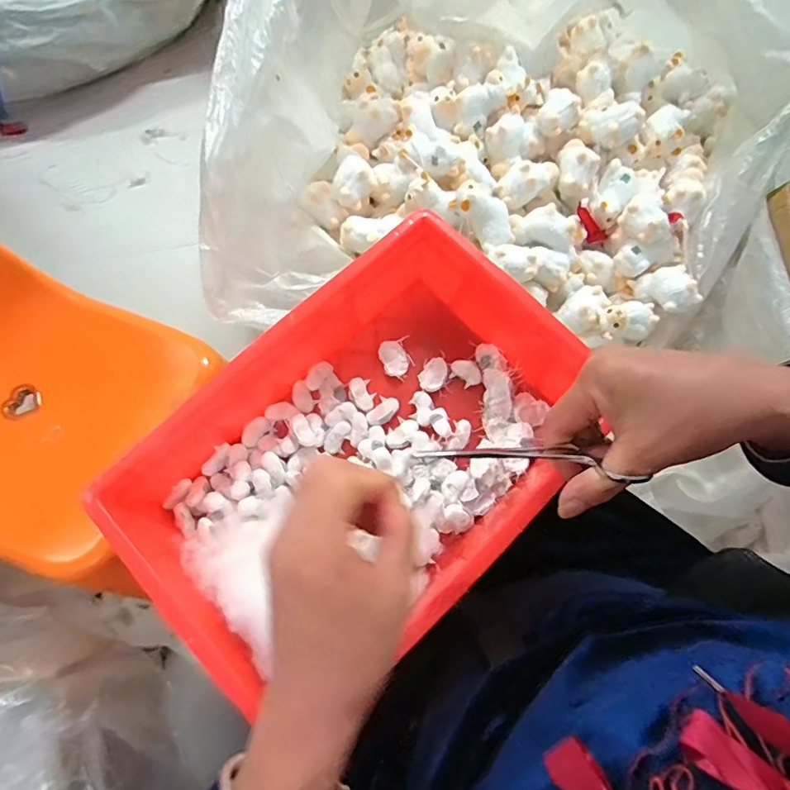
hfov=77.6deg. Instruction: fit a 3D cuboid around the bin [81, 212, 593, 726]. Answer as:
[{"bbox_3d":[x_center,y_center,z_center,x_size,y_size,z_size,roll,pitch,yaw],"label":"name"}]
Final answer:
[{"bbox_3d":[-0.034,0.039,0.409,0.357,0.108,0.239,-40,74,-16],"label":"bin"}]

